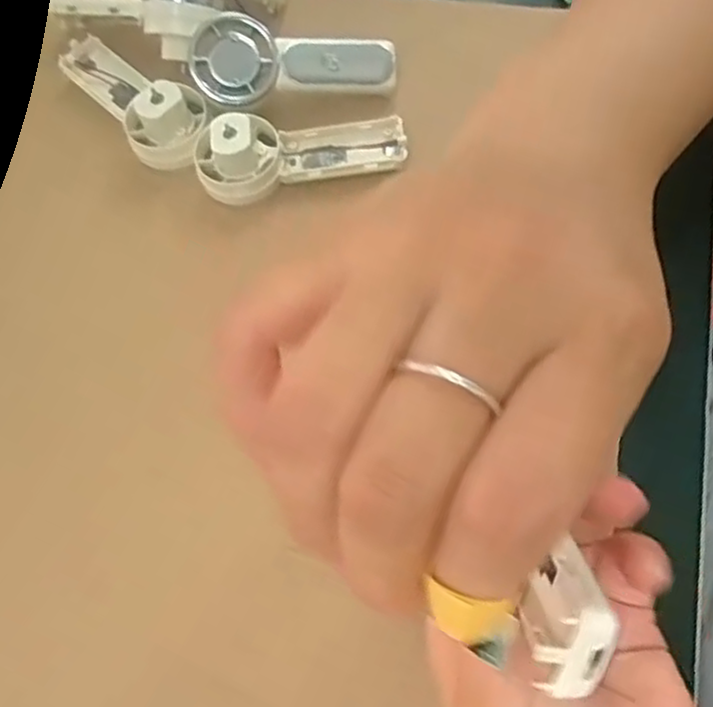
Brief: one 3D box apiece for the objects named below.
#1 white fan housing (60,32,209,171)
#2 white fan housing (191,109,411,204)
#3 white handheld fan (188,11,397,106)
[{"bbox_3d":[-0.110,-0.125,0.328,0.104,0.027,0.038,37,72,29],"label":"white fan housing"},{"bbox_3d":[-0.025,-0.092,0.303,0.091,0.028,0.037,-15,66,-2],"label":"white fan housing"},{"bbox_3d":[-0.029,-0.139,0.313,0.091,0.025,0.036,-10,68,-4],"label":"white handheld fan"}]

